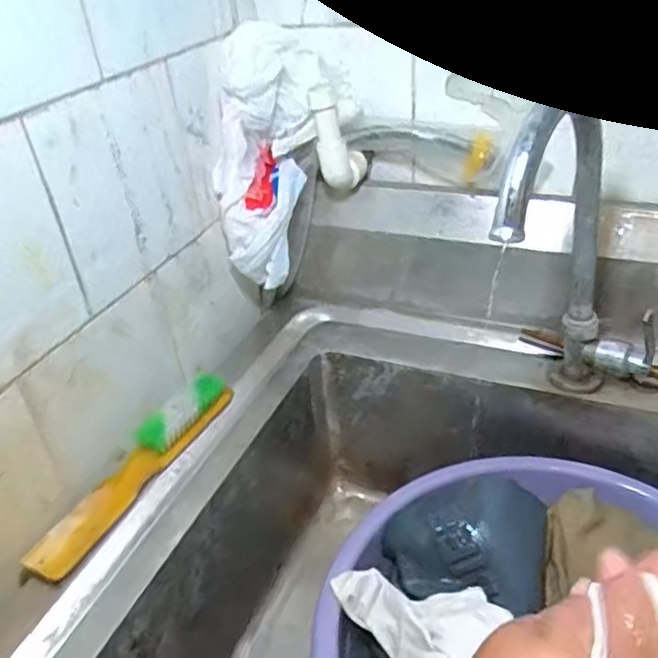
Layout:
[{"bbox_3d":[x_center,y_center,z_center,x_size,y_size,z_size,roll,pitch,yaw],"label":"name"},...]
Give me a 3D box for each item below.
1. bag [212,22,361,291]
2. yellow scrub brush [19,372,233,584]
[{"bbox_3d":[-0.047,-0.148,0.584,0.093,0.224,0.106,16,14,29],"label":"bag"},{"bbox_3d":[-0.148,0.103,0.494,0.037,0.026,0.199,12,39,25],"label":"yellow scrub brush"}]

